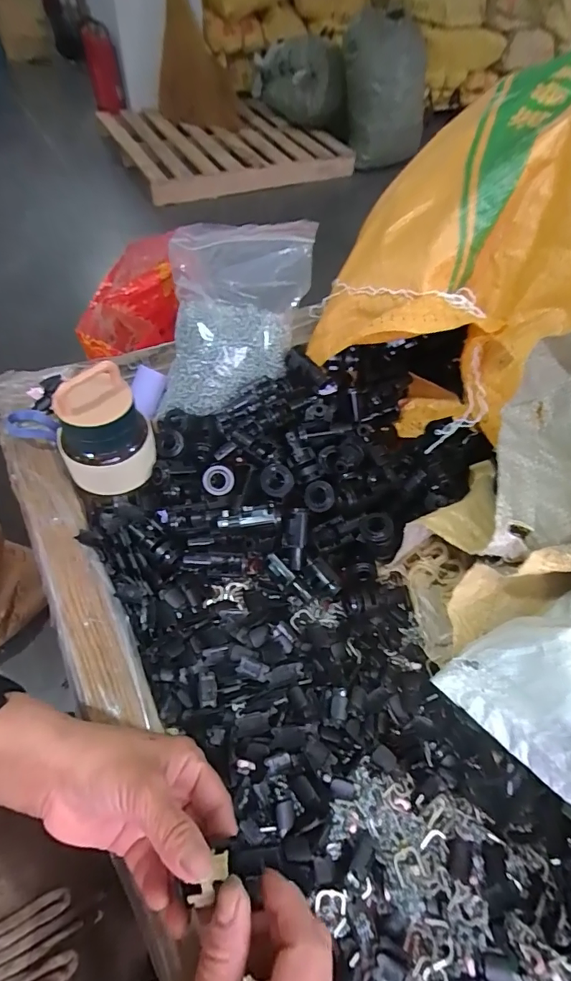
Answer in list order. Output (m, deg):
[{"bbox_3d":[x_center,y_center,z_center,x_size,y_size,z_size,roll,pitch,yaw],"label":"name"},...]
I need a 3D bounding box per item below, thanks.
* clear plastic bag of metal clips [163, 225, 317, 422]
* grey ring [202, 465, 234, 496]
[{"bbox_3d":[-0.049,-0.183,0.429,0.119,0.090,0.217,14,81,0],"label":"clear plastic bag of metal clips"},{"bbox_3d":[-0.062,-0.009,0.410,0.029,0.028,0.004,-5,17,1],"label":"grey ring"}]

